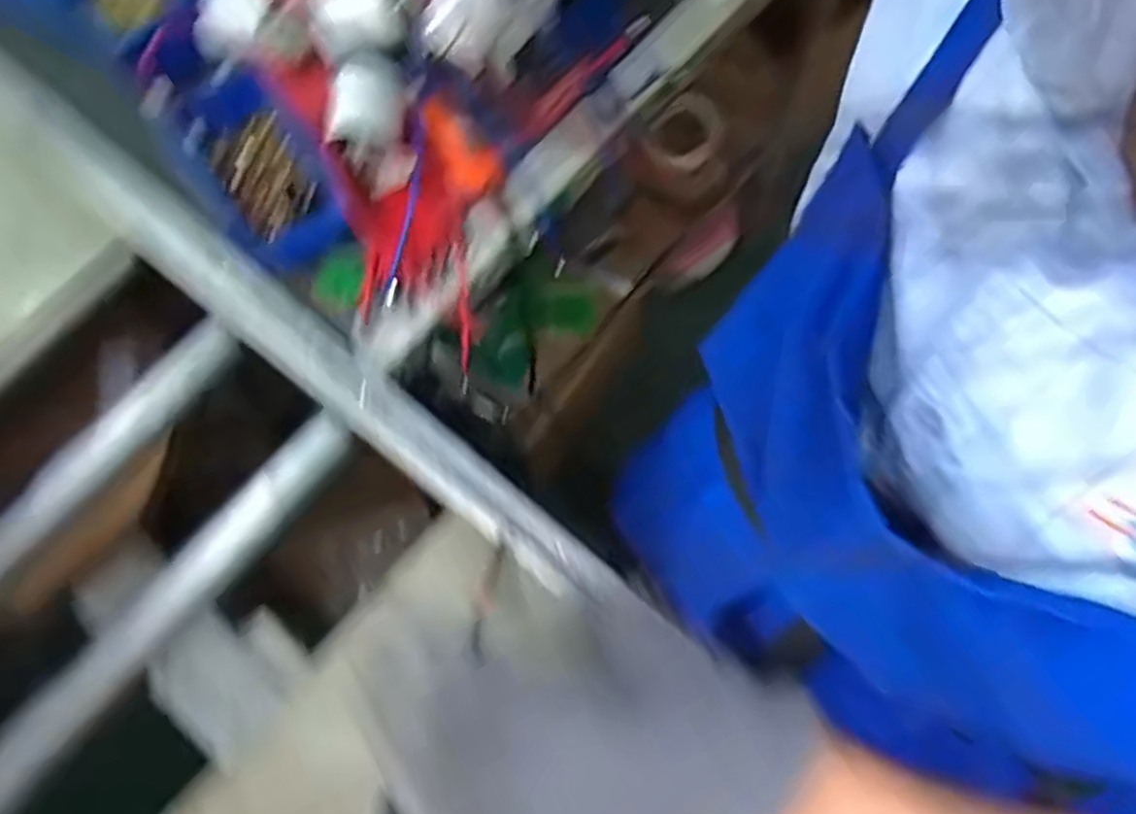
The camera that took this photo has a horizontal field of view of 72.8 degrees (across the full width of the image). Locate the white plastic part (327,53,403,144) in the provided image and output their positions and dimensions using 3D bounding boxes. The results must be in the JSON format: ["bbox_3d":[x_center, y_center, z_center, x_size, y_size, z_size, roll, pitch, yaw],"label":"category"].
[{"bbox_3d":[-0.174,-0.263,0.665,0.056,0.036,0.079,0,70,2],"label":"white plastic part"}]

